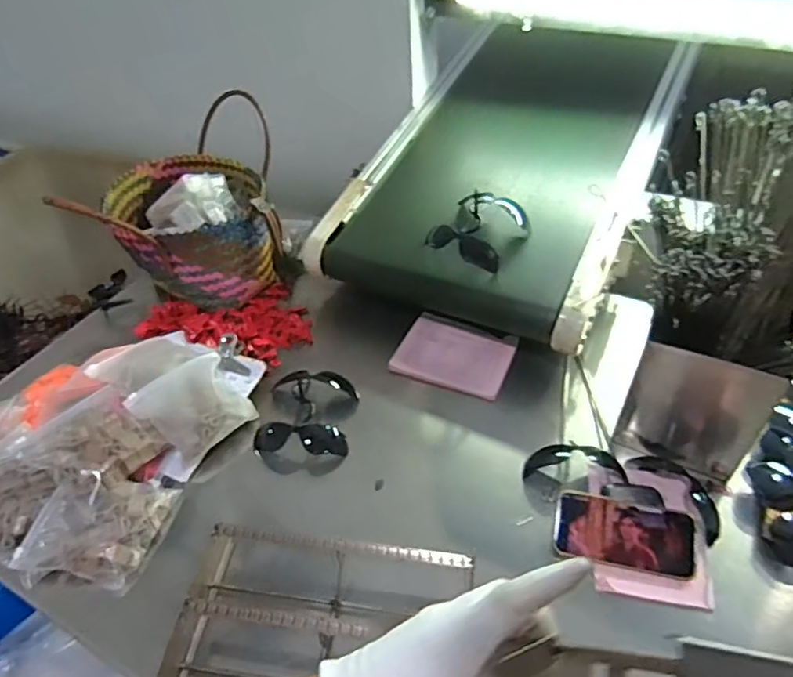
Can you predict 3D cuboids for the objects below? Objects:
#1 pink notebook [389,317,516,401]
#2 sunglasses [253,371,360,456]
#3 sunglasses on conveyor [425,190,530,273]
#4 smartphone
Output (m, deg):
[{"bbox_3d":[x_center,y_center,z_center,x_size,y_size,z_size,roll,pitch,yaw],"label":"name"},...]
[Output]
[{"bbox_3d":[0.091,0.029,0.917,0.174,0.012,0.125,16,47,19],"label":"pink notebook"},{"bbox_3d":[-0.132,0.100,0.841,0.136,0.053,0.155,3,44,7],"label":"sunglasses"},{"bbox_3d":[0.133,-0.180,0.917,0.125,0.064,0.133,29,53,29],"label":"sunglasses on conveyor"},{"bbox_3d":[0.269,0.232,0.675,0.153,0.016,0.074,8,71,14],"label":"smartphone"}]

